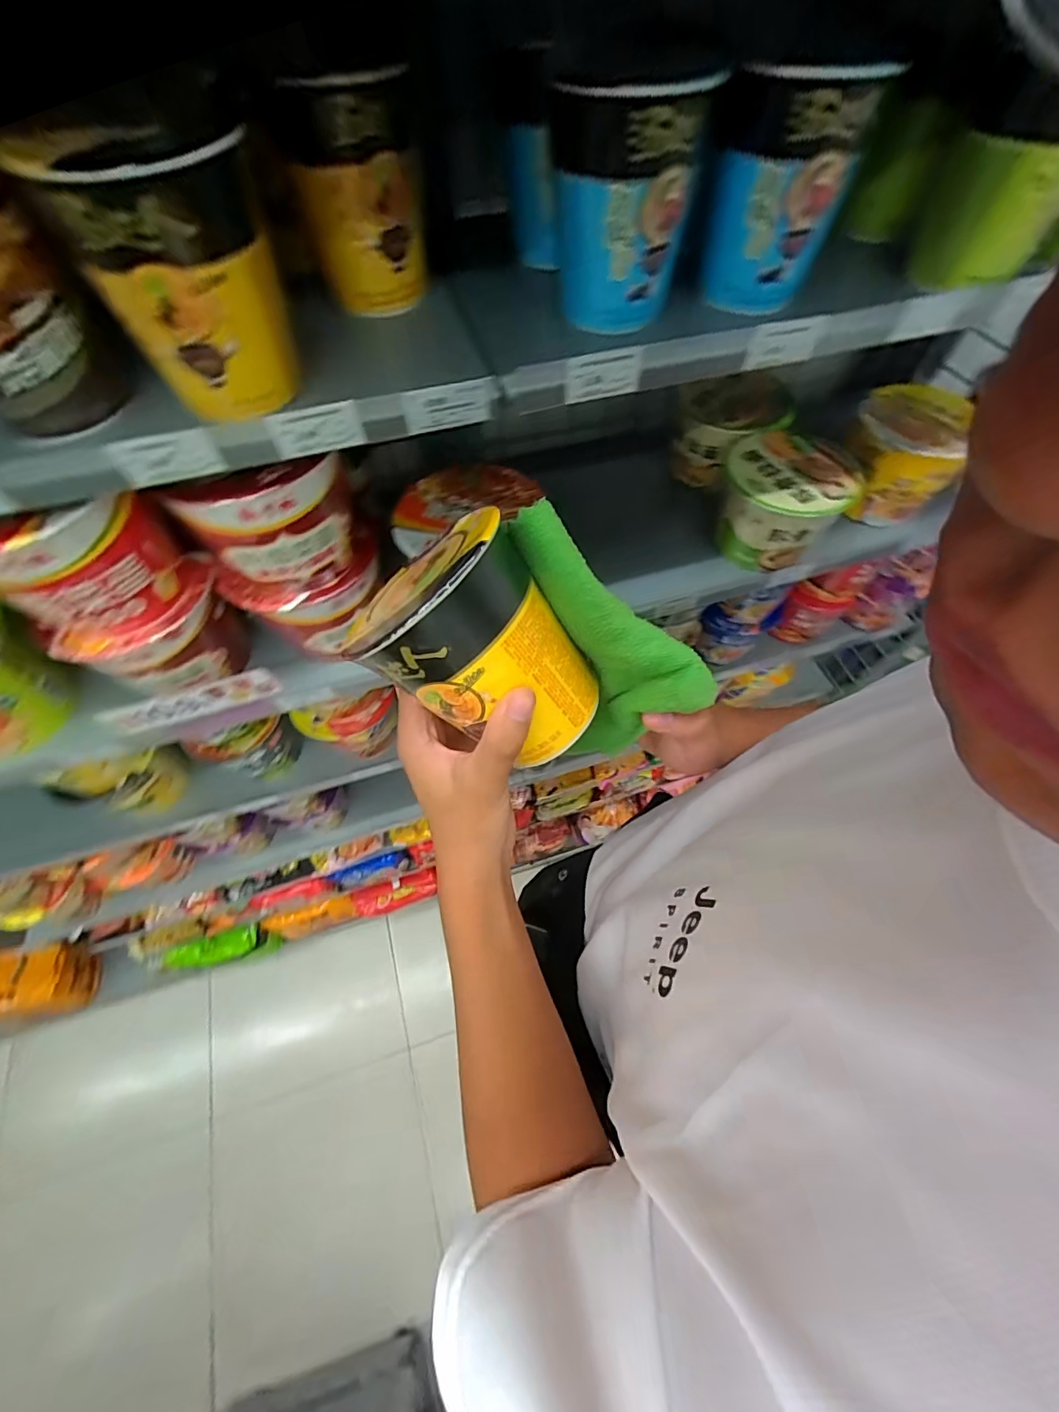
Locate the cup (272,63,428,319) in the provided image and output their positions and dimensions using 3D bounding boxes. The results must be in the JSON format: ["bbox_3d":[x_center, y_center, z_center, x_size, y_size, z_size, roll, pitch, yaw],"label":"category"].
[{"bbox_3d":[-0.125,-0.380,0.363,0.088,0.113,0.097,-15,62,-8],"label":"cup"}]

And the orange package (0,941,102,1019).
[{"bbox_3d":[-1.231,0.672,1.193,0.253,0.109,0.139,-6,61,-3],"label":"orange package"}]

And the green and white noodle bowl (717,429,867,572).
[{"bbox_3d":[0.285,-0.237,0.563,0.129,0.083,0.136,0,61,0],"label":"green and white noodle bowl"}]

